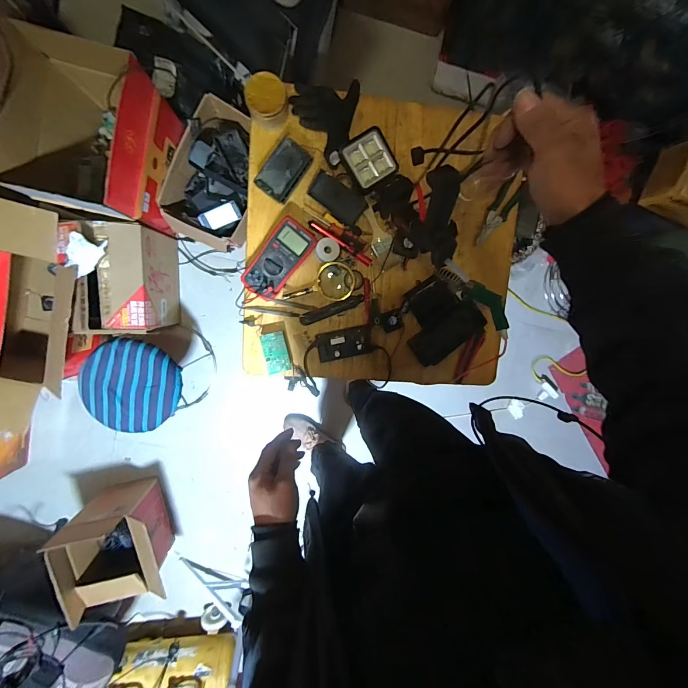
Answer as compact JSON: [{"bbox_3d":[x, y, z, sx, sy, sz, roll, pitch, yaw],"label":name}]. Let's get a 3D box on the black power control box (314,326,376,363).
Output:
[{"bbox_3d":[0.001,0.000,0.812,0.141,0.048,0.070,-11,98,-5],"label":"black power control box"}]

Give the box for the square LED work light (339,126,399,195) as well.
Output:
[{"bbox_3d":[0.057,-0.416,0.761,0.105,0.043,0.113,-34,100,-1],"label":"square LED work light"}]

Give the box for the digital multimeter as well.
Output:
[{"bbox_3d":[-0.150,-0.193,0.763,0.090,0.047,0.193,40,91,-10],"label":"digital multimeter"}]

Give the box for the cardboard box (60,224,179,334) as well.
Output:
[{"bbox_3d":[-0.737,-0.212,1.126,0.233,0.334,0.331,1,97,-7],"label":"cardboard box"}]

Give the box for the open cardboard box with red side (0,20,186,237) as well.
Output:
[{"bbox_3d":[-0.730,-0.592,1.003,0.325,0.331,0.408,10,96,-8],"label":"open cardboard box with red side"}]

